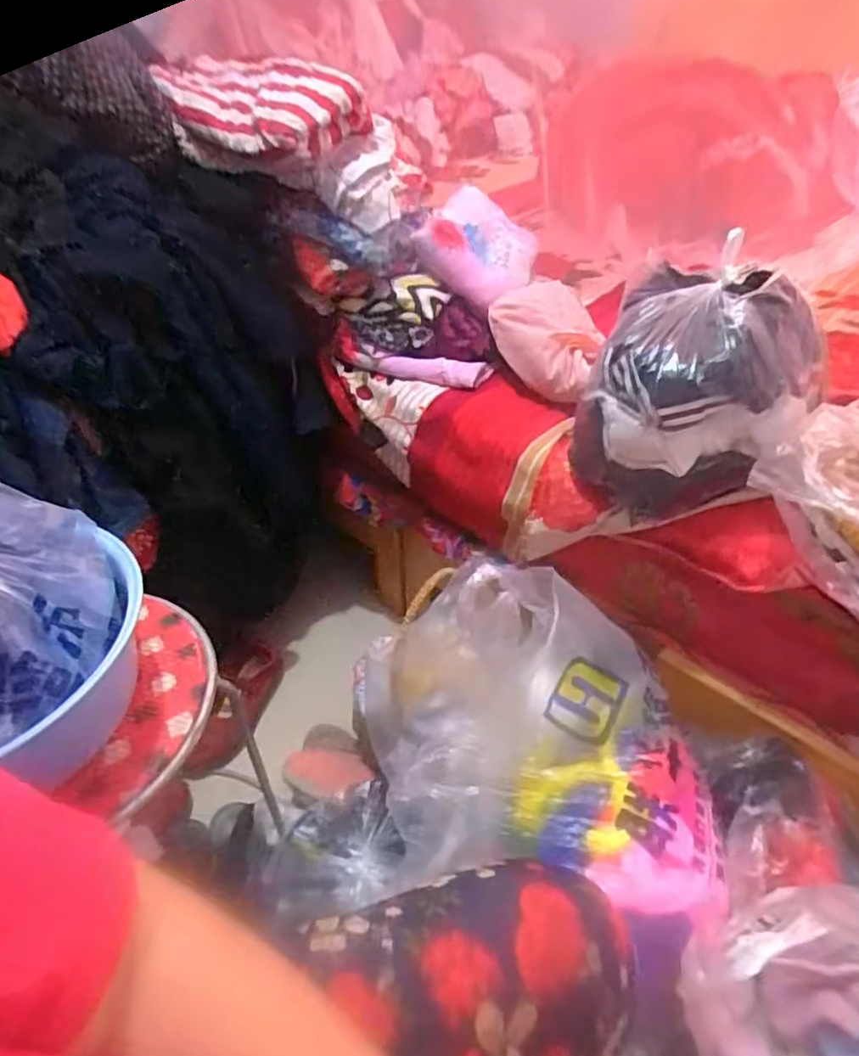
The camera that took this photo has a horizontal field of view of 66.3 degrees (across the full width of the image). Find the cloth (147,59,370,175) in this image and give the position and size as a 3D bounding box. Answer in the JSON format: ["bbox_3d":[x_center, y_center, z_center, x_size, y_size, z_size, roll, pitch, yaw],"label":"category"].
[{"bbox_3d":[-0.226,-0.548,0.871,0.282,0.104,0.132,14,43,19],"label":"cloth"}]

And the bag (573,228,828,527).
[{"bbox_3d":[0.280,-0.140,0.696,0.211,0.206,0.197,25,47,29],"label":"bag"}]

